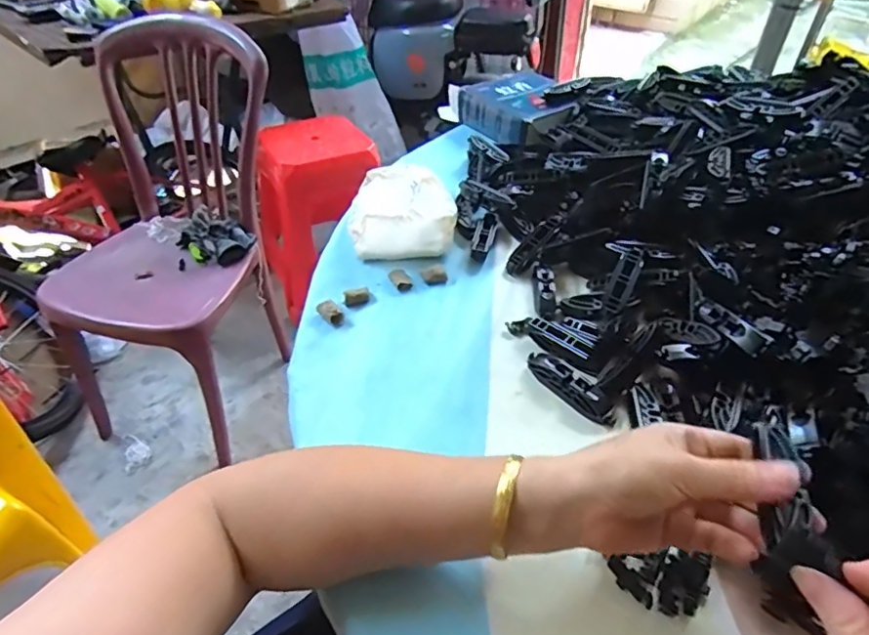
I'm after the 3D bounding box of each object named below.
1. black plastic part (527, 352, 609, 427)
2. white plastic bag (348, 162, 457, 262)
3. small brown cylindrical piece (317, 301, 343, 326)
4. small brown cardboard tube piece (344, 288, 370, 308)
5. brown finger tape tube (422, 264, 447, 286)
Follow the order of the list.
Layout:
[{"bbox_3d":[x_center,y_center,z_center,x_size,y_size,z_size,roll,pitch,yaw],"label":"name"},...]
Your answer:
[{"bbox_3d":[0.104,0.052,0.426,0.020,0.013,0.078,-31,51,-30],"label":"black plastic part"},{"bbox_3d":[-0.035,-0.126,0.594,0.106,0.042,0.152,-1,42,-1],"label":"white plastic bag"},{"bbox_3d":[-0.093,-0.005,0.493,0.016,0.009,0.028,-28,49,-27],"label":"small brown cylindrical piece"},{"bbox_3d":[-0.071,-0.020,0.507,0.023,0.013,0.010,-12,44,-13],"label":"small brown cardboard tube piece"},{"bbox_3d":[-0.001,-0.041,0.532,0.022,0.009,0.019,-14,44,-15],"label":"brown finger tape tube"}]

